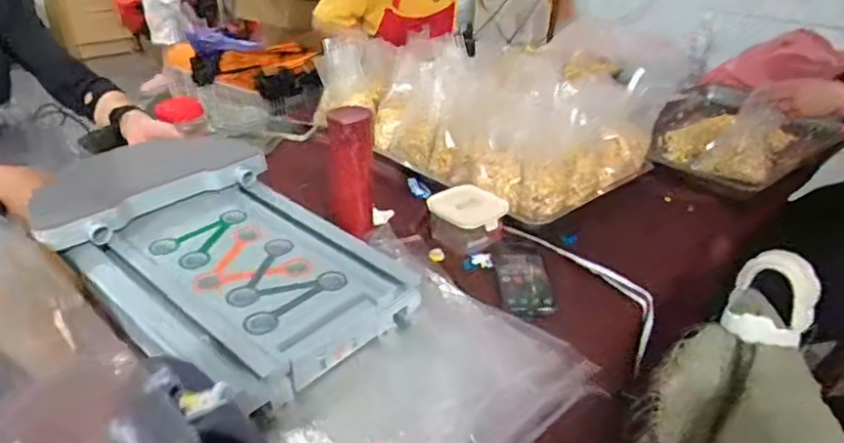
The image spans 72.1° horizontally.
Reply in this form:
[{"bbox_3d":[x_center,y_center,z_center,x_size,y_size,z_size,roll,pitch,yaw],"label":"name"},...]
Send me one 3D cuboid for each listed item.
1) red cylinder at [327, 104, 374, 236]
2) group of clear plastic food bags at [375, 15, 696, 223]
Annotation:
[{"bbox_3d":[-0.105,-0.076,0.873,0.065,0.194,0.072,-2,30,-6],"label":"red cylinder"},{"bbox_3d":[0.155,-0.224,1.170,0.398,0.166,0.554,-20,37,-32],"label":"group of clear plastic food bags"}]

